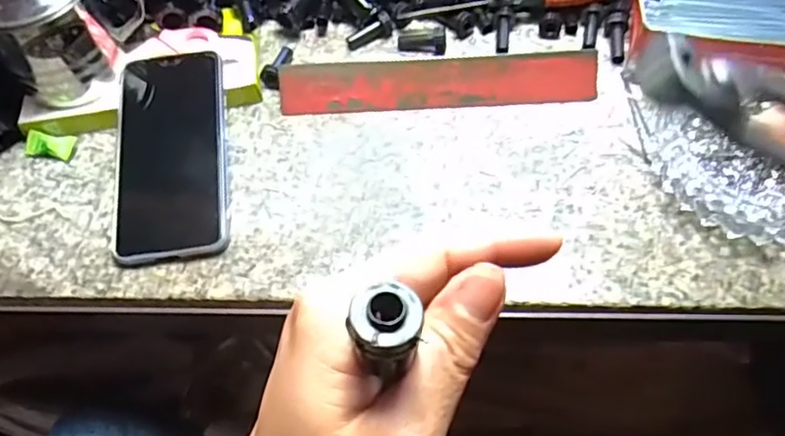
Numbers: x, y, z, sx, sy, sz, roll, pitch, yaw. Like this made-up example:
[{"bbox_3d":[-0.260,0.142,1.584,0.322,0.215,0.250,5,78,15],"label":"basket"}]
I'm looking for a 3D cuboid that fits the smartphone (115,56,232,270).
[{"bbox_3d":[-0.152,-0.046,0.410,0.073,0.011,0.155,-8,67,2],"label":"smartphone"}]

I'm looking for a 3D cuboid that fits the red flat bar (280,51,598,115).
[{"bbox_3d":[0.031,-0.097,0.434,0.225,0.011,0.038,0,103,3],"label":"red flat bar"}]

